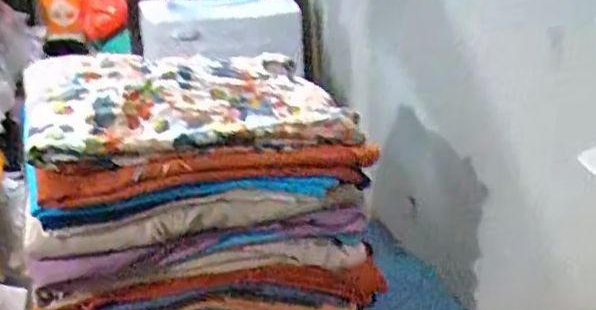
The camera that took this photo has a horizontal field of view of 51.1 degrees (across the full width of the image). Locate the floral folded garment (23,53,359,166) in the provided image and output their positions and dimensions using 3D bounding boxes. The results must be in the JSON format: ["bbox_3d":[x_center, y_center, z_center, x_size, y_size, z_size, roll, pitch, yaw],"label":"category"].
[{"bbox_3d":[-0.122,-0.066,0.670,0.314,0.062,0.198,-12,25,-20],"label":"floral folded garment"}]

